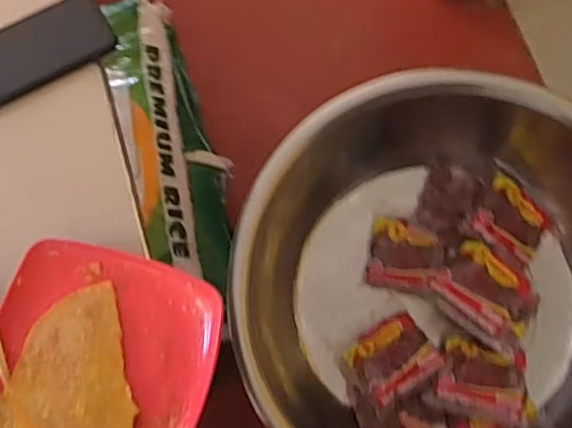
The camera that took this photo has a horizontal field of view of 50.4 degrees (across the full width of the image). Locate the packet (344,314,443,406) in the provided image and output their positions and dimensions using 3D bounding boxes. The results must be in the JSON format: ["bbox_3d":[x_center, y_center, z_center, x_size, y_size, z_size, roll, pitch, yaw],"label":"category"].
[{"bbox_3d":[0.161,0.214,0.923,0.124,0.023,0.111,-33,56,-5],"label":"packet"}]

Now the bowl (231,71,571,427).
[{"bbox_3d":[0.235,0.135,0.901,0.584,0.271,0.597,0,75,1],"label":"bowl"}]

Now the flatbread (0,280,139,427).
[{"bbox_3d":[-0.197,0.155,0.539,0.114,0.009,0.162,-15,76,-3],"label":"flatbread"}]

